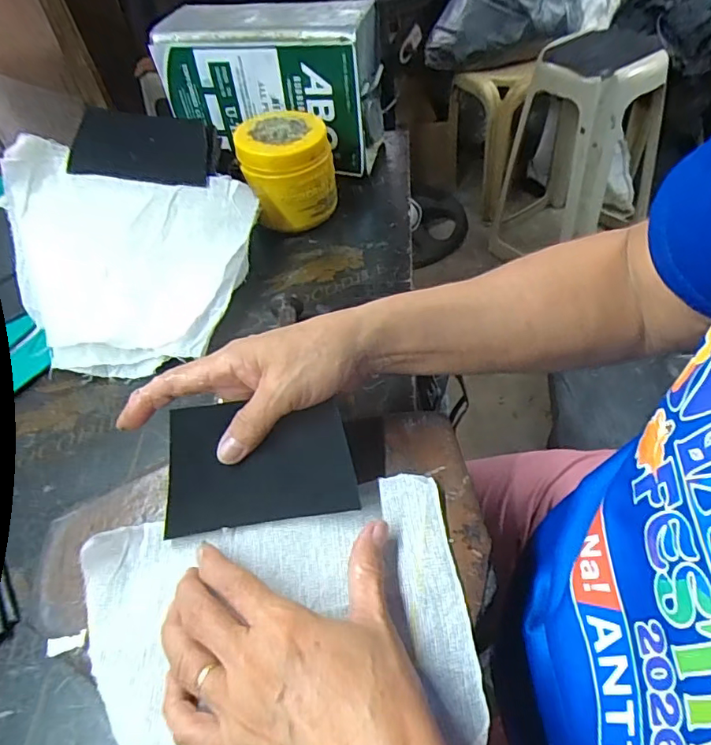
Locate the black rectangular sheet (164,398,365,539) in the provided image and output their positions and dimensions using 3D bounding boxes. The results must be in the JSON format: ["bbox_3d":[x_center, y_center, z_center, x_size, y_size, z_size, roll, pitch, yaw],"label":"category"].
[{"bbox_3d":[-0.061,0.054,0.327,0.114,0.007,0.076,-10,81,4],"label":"black rectangular sheet"}]

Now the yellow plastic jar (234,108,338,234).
[{"bbox_3d":[-0.072,-0.214,0.566,0.093,0.095,0.092,-4,49,5],"label":"yellow plastic jar"}]

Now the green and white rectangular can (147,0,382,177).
[{"bbox_3d":[-0.096,-0.321,0.615,0.243,0.162,0.098,7,50,14],"label":"green and white rectangular can"}]

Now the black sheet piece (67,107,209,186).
[{"bbox_3d":[-0.198,-0.213,0.494,0.117,0.007,0.076,3,69,-8],"label":"black sheet piece"}]

